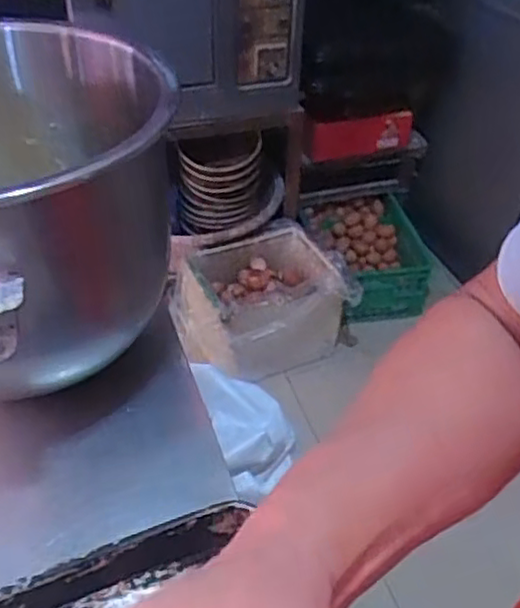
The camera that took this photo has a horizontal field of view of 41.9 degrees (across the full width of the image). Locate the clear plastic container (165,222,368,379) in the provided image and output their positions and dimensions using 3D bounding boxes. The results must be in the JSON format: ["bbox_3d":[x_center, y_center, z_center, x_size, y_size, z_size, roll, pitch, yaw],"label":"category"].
[{"bbox_3d":[-0.014,-0.020,1.719,0.428,0.188,0.322,-18,46,-21],"label":"clear plastic container"}]

